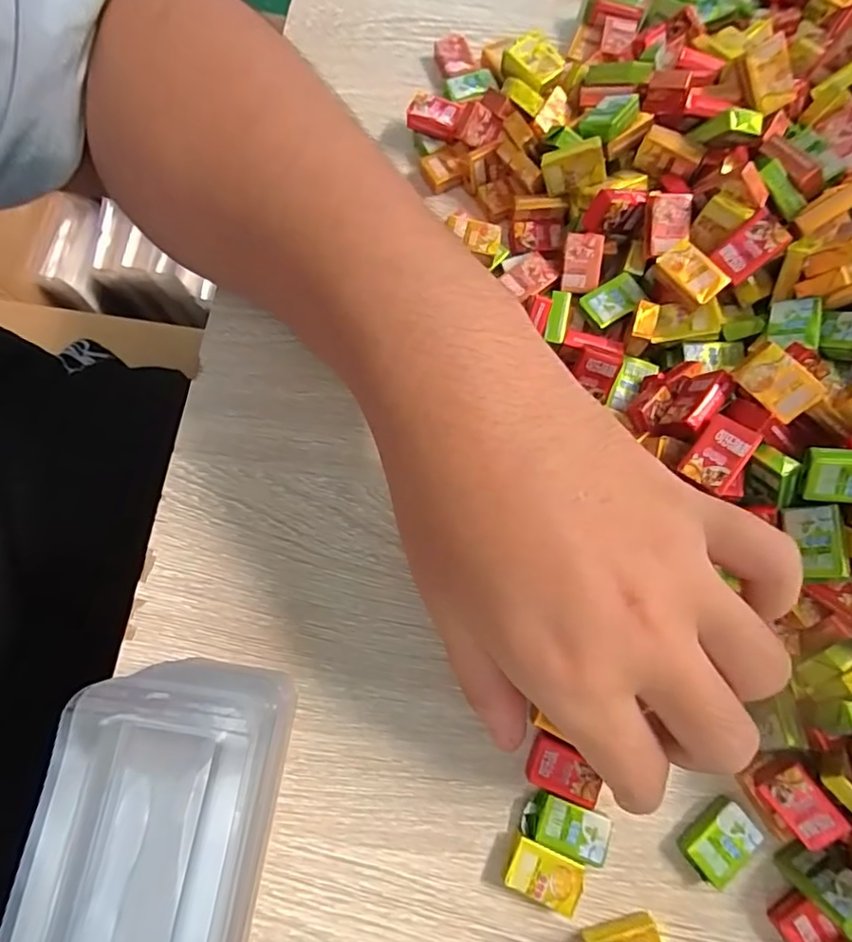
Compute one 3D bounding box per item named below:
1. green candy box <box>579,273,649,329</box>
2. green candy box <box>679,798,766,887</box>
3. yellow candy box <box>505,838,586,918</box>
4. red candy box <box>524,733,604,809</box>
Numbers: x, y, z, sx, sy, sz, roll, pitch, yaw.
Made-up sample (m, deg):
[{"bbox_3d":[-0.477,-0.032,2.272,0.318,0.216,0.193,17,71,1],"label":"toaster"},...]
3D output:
[{"bbox_3d":[0.082,-0.074,0.237,0.027,0.009,0.016,-33,78,-10],"label":"green candy box"},{"bbox_3d":[0.106,0.133,0.196,0.026,0.008,0.017,-37,78,-11],"label":"green candy box"},{"bbox_3d":[0.042,0.142,0.192,0.025,0.009,0.016,23,75,5],"label":"yellow candy box"},{"bbox_3d":[0.051,0.111,0.200,0.026,0.005,0.017,25,75,5],"label":"red candy box"}]

